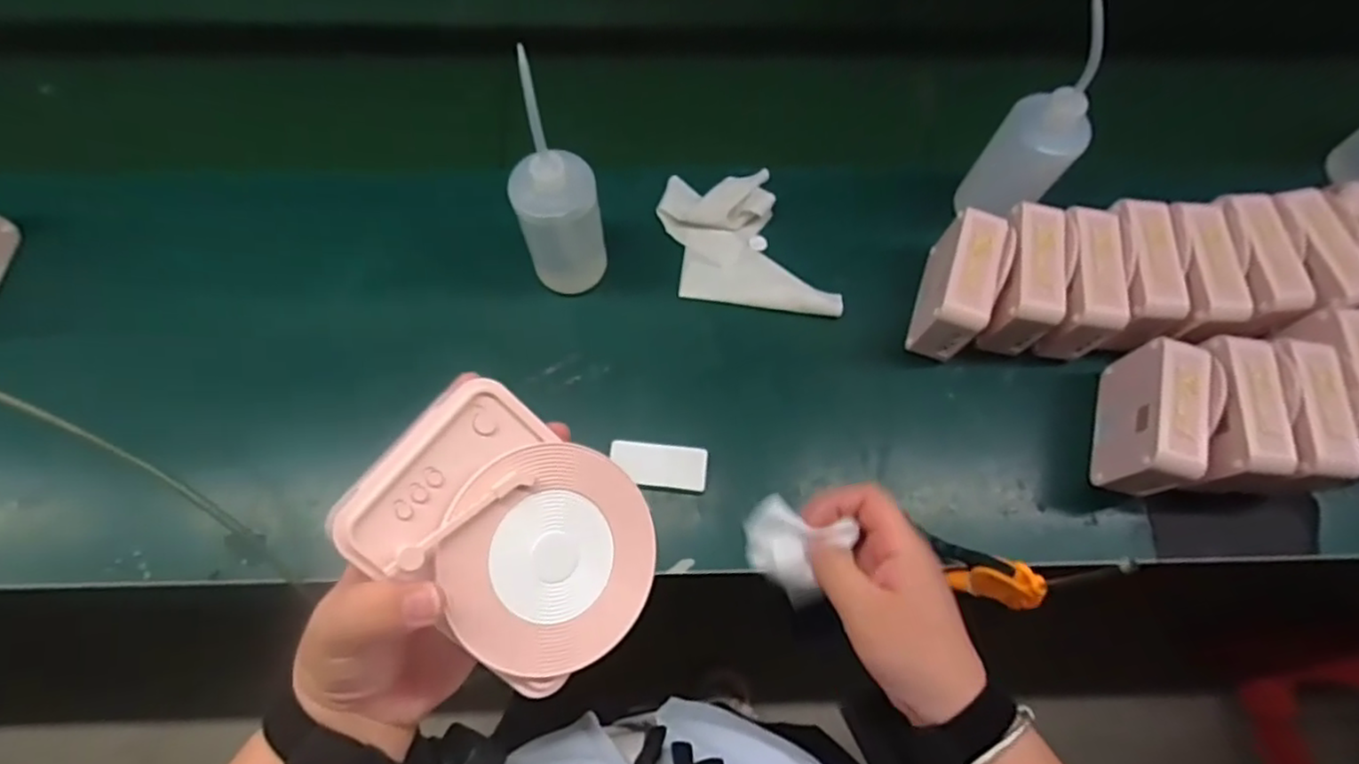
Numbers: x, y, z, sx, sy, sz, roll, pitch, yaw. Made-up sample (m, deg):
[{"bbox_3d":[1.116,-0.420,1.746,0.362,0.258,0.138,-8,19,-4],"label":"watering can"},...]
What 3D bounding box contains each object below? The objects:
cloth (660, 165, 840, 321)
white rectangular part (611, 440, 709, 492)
[{"bbox_3d":[0.070,-0.149,0.737,0.152,0.027,0.194,-13,70,-6],"label":"cloth"},{"bbox_3d":[-0.019,0.082,0.659,0.091,0.024,0.041,5,69,1],"label":"white rectangular part"}]

